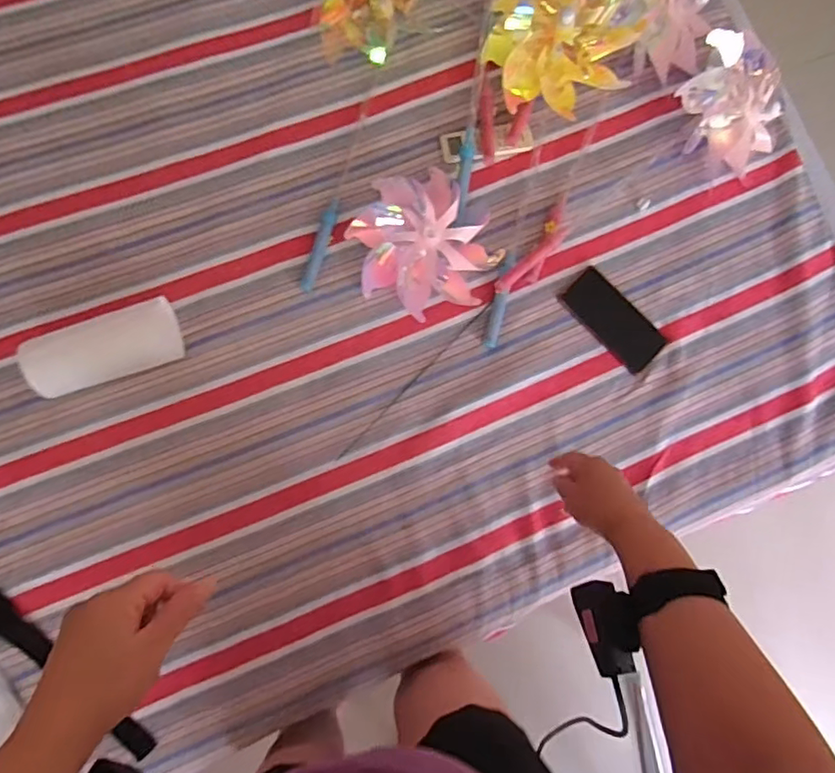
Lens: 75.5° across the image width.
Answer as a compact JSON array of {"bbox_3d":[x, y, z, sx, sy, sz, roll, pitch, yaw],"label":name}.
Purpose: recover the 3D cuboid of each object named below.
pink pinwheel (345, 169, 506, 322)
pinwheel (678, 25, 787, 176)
[{"bbox_3d":[0.011,-0.208,0.769,0.198,0.043,0.197,0,84,-5],"label":"pink pinwheel"},{"bbox_3d":[0.457,-0.408,0.791,0.153,0.111,0.157,7,84,-6],"label":"pinwheel"}]

